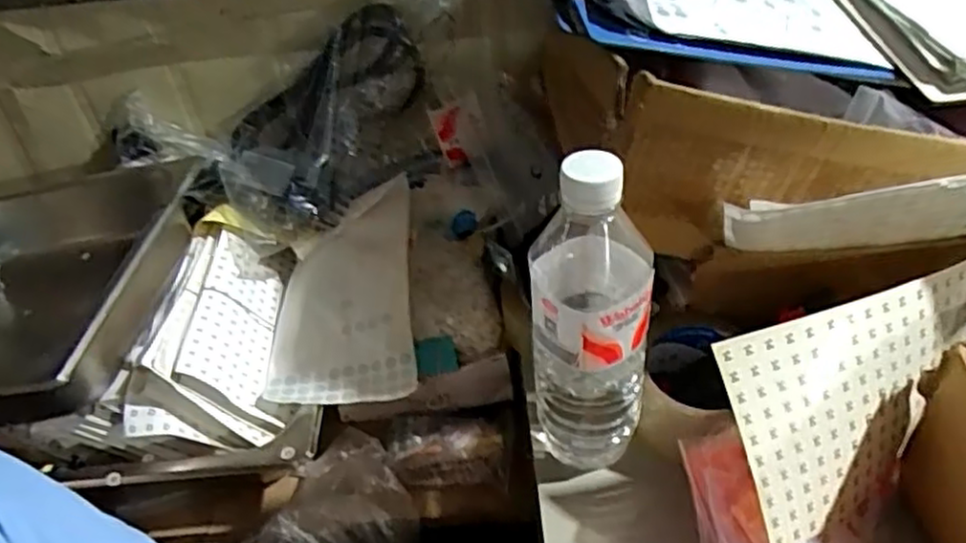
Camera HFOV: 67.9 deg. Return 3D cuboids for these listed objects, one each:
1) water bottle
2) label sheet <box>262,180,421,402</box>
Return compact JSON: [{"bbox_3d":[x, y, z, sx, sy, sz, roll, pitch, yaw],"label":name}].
[{"bbox_3d":[0.065,0.033,0.439,0.068,0.221,0.064,3,41,10],"label":"water bottle"},{"bbox_3d":[-0.120,0.021,0.616,0.121,0.022,0.202,-11,55,8],"label":"label sheet"}]

